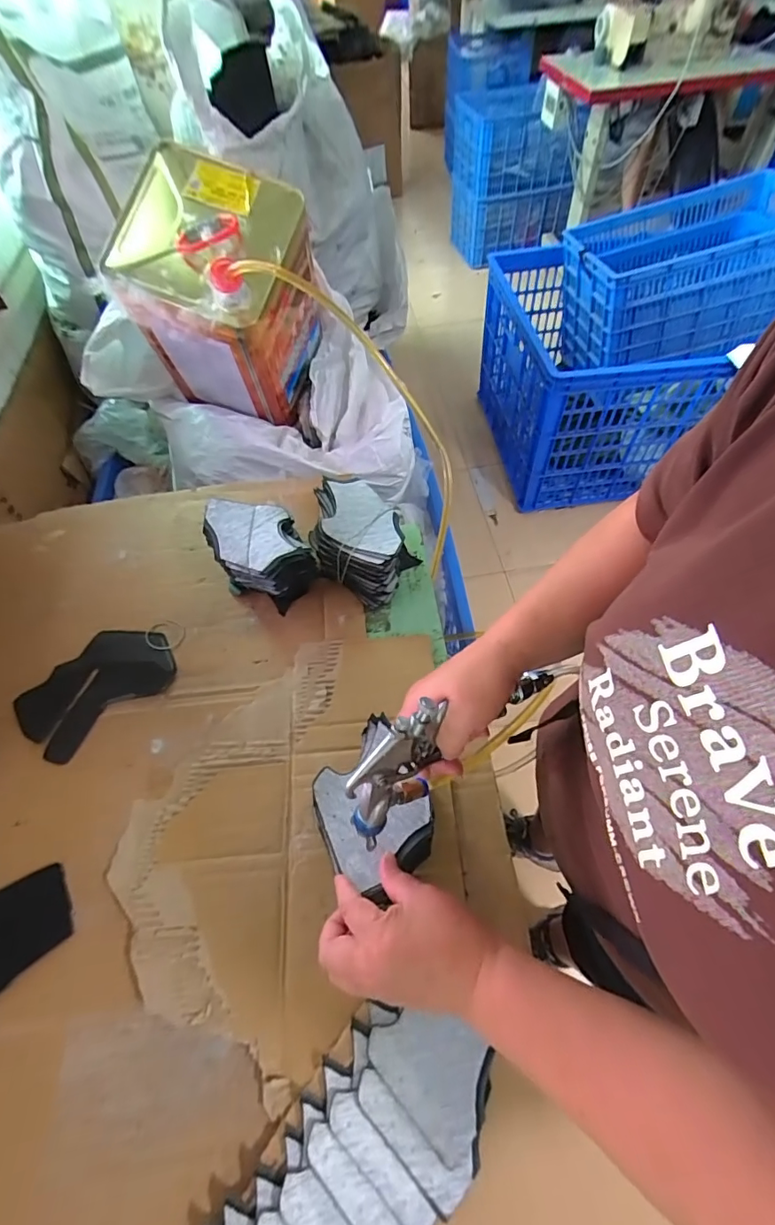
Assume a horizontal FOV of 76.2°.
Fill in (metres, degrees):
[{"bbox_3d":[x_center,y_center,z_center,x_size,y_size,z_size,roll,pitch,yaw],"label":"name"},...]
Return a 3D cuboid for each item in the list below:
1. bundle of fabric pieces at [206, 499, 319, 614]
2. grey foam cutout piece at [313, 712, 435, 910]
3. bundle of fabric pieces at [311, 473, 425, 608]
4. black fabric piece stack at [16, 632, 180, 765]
[{"bbox_3d":[-0.172,-0.081,0.680,0.110,0.105,0.130,-31,61,-16],"label":"bundle of fabric pieces"},{"bbox_3d":[-0.016,0.173,0.447,0.097,0.022,0.131,-26,61,-14],"label":"grey foam cutout piece"},{"bbox_3d":[-0.041,-0.102,0.691,0.151,0.106,0.116,27,63,18],"label":"bundle of fabric pieces"},{"bbox_3d":[-0.373,0.093,0.636,0.130,0.010,0.187,37,66,23],"label":"black fabric piece stack"}]

